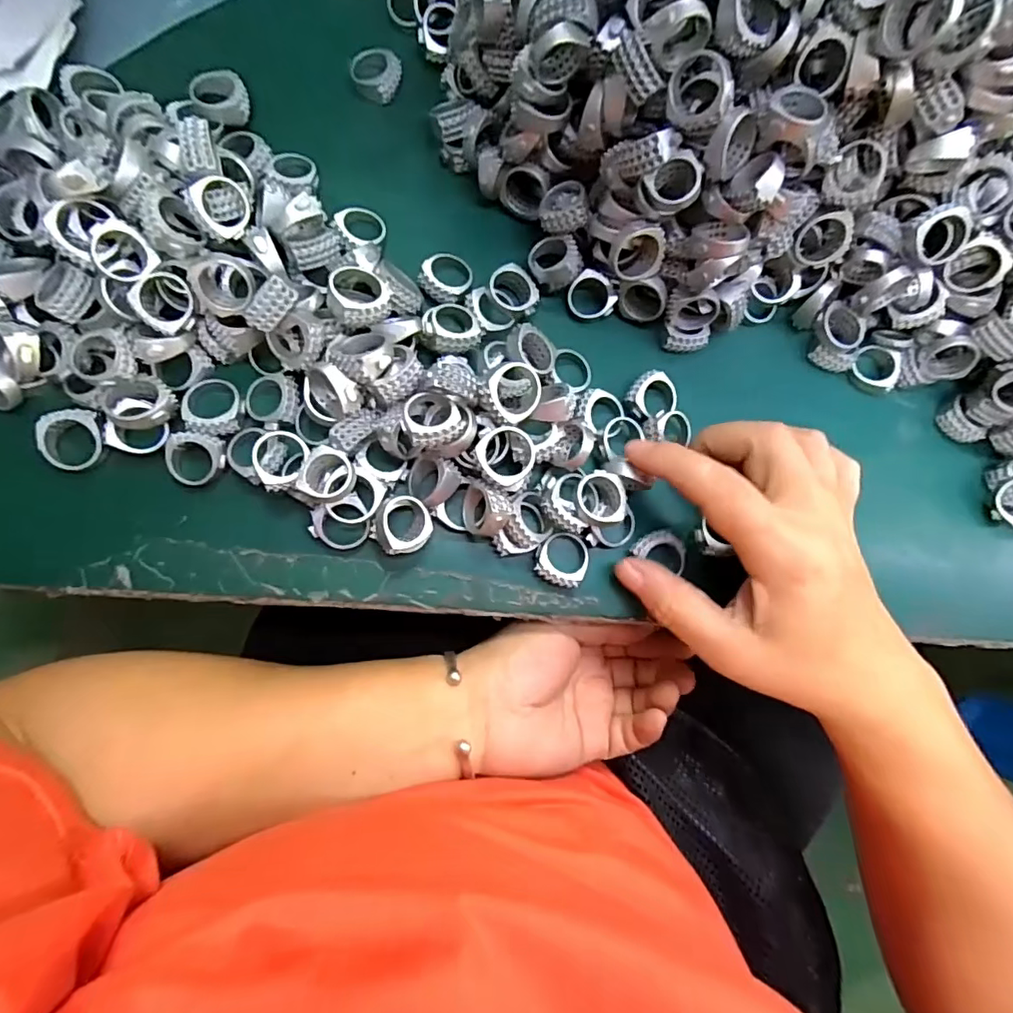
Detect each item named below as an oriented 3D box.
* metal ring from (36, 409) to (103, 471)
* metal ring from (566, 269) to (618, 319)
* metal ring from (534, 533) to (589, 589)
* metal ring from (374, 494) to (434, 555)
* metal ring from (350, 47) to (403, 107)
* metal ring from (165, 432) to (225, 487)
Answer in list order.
[{"bbox_3d":[-0.177,-0.028,0.225,0.024,0.007,0.025,0,88,-7],"label":"metal ring"},{"bbox_3d":[0.041,-0.101,0.265,0.023,0.008,0.021,0,88,-7],"label":"metal ring"},{"bbox_3d":[0.025,0.024,0.247,0.023,0.010,0.023,0,88,-7],"label":"metal ring"},{"bbox_3d":[-0.044,0.009,0.231,0.024,0.008,0.025,8,75,-32],"label":"metal ring"},{"bbox_3d":[-0.063,-0.209,0.265,0.022,0.009,0.023,0,88,-7],"label":"metal ring"},{"bbox_3d":[-0.131,-0.020,0.230,0.023,0.006,0.022,0,88,-7],"label":"metal ring"}]

